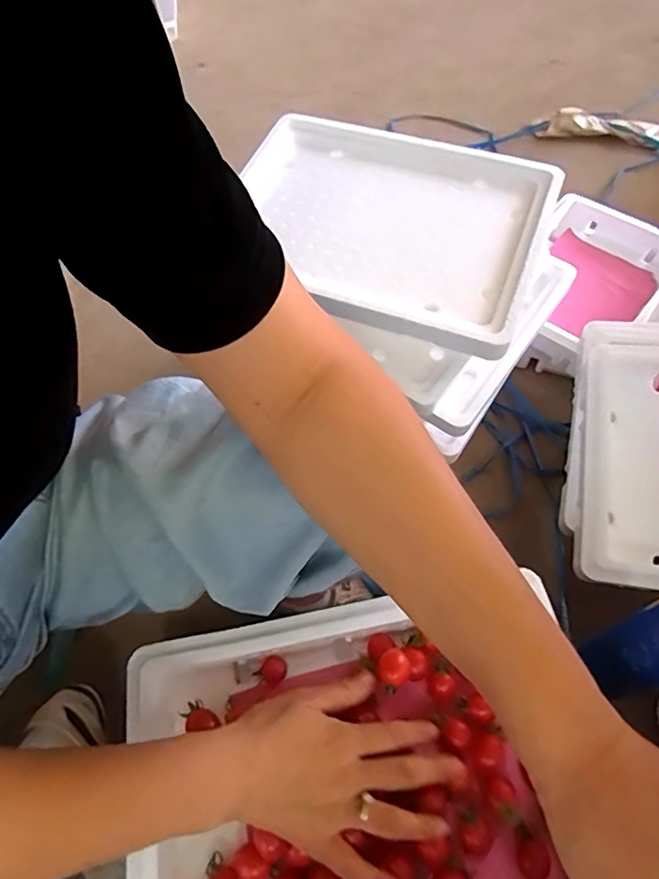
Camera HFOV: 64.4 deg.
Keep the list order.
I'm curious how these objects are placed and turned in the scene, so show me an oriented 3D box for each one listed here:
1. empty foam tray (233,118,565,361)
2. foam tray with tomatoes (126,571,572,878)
[{"bbox_3d":[0.063,-0.241,0.586,0.334,0.039,0.280,19,62,14],"label":"empty foam tray"},{"bbox_3d":[0.018,0.260,0.380,0.311,0.064,0.263,-10,60,-3],"label":"foam tray with tomatoes"}]

